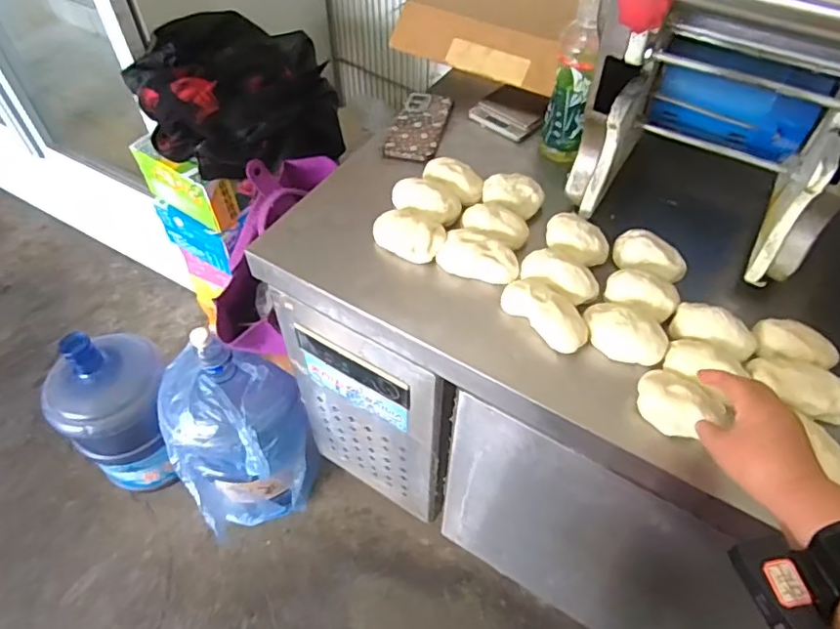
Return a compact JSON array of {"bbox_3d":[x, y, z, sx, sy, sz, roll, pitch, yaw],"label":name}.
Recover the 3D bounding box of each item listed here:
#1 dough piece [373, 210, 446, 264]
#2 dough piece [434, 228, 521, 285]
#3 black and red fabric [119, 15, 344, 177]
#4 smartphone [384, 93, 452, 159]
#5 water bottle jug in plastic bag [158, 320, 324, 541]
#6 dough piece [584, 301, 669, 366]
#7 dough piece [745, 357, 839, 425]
[{"bbox_3d":[-0.013,-0.103,0.747,0.097,0.047,0.061,29,57,20],"label":"dough piece"},{"bbox_3d":[0.074,-0.070,0.722,0.099,0.044,0.050,18,54,12],"label":"dough piece"},{"bbox_3d":[-0.343,-0.419,1.101,0.349,0.183,0.335,-19,55,-15],"label":"black and red fabric"},{"bbox_3d":[-0.001,-0.299,0.906,0.077,0.008,0.167,13,54,9],"label":"smartphone"},{"bbox_3d":[-0.362,0.239,1.159,0.257,0.438,0.264,-22,56,-17],"label":"water bottle jug in plastic bag"},{"bbox_3d":[0.231,0.017,0.646,0.092,0.040,0.061,20,55,14],"label":"dough piece"},{"bbox_3d":[0.398,0.073,0.600,0.101,0.030,0.045,35,60,23],"label":"dough piece"}]

